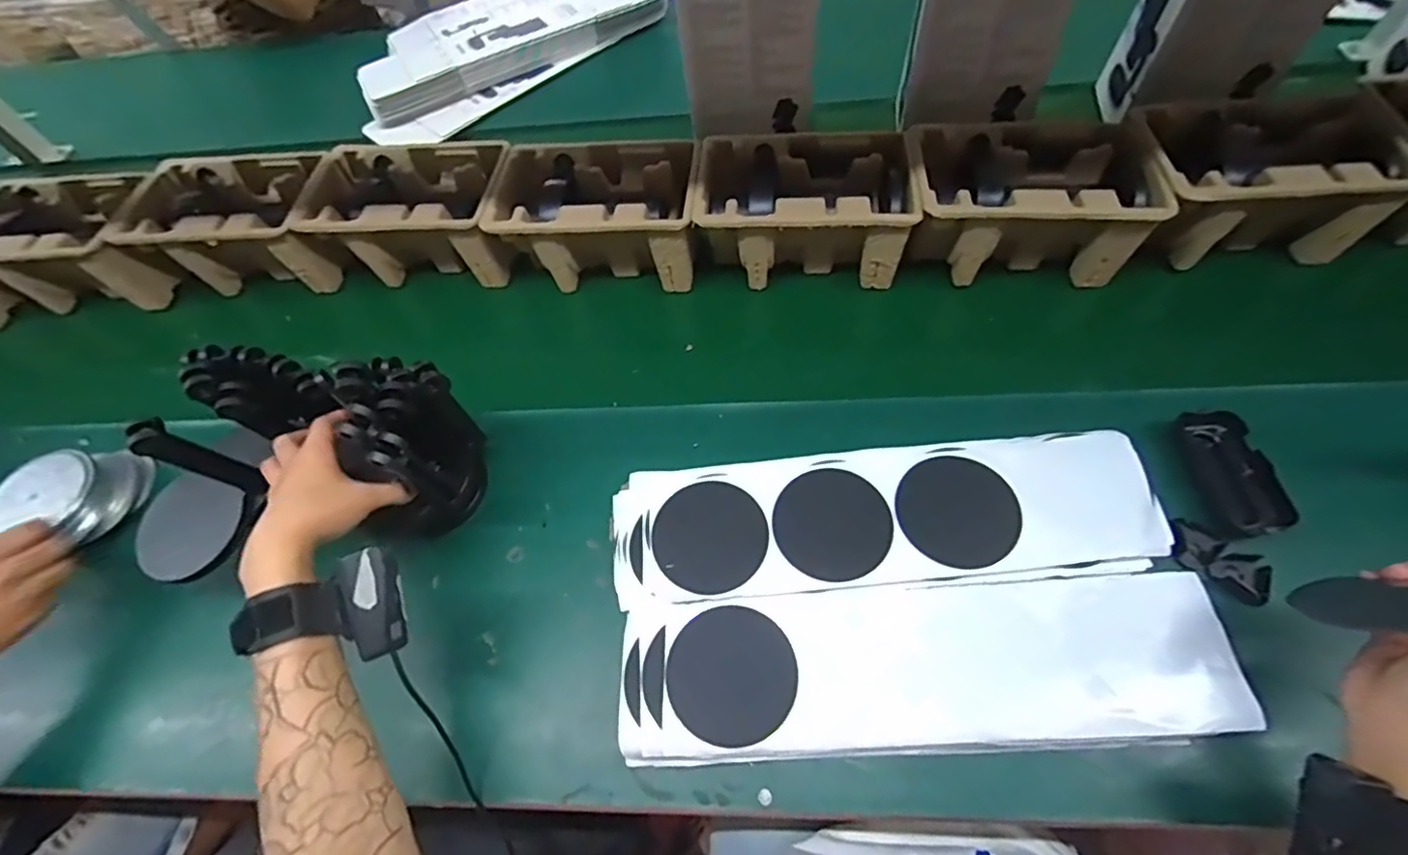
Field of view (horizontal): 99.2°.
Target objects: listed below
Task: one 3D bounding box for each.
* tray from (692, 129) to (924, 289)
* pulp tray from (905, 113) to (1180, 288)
[{"bbox_3d":[0.104,-0.237,0.665,0.227,0.103,0.141,3,57,6],"label":"tray"},{"bbox_3d":[0.331,-0.233,0.633,0.226,0.109,0.141,1,57,4],"label":"pulp tray"}]

